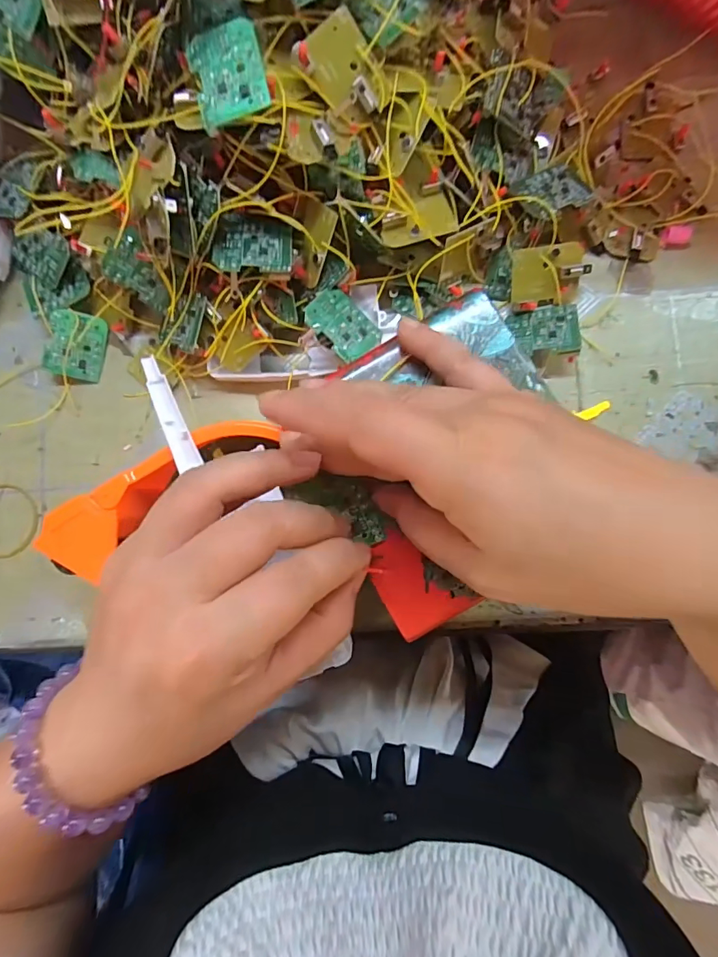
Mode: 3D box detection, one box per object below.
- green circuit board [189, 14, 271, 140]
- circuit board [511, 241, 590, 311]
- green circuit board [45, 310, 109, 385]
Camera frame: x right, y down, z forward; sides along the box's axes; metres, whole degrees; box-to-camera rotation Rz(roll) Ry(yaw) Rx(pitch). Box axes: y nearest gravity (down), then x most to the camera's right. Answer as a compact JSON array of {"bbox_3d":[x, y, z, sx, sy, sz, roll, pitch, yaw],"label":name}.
[{"bbox_3d":[-0.061,-0.190,0.210,0.034,0.005,0.040,-14,96,8],"label":"green circuit board"},{"bbox_3d":[0.116,-0.123,0.274,0.043,0.012,0.034,-3,115,8],"label":"circuit board"},{"bbox_3d":[-0.186,-0.088,0.295,0.033,0.005,0.042,11,94,-15],"label":"green circuit board"}]

